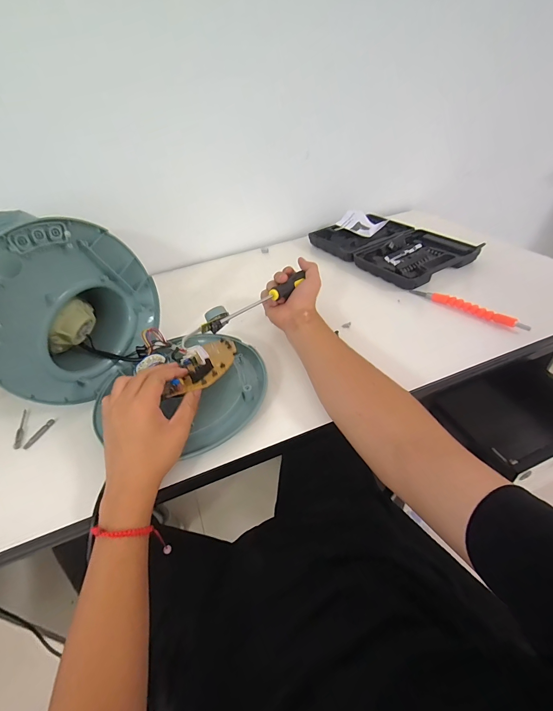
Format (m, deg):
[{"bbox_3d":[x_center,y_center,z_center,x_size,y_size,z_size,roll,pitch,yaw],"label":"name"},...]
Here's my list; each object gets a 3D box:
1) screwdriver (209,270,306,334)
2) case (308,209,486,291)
[{"bbox_3d":[-0.024,-0.083,0.520,0.188,0.023,0.024,-32,45,-25],"label":"screwdriver"},{"bbox_3d":[0.257,-0.253,0.772,0.207,0.048,0.336,-24,42,-20],"label":"case"}]

